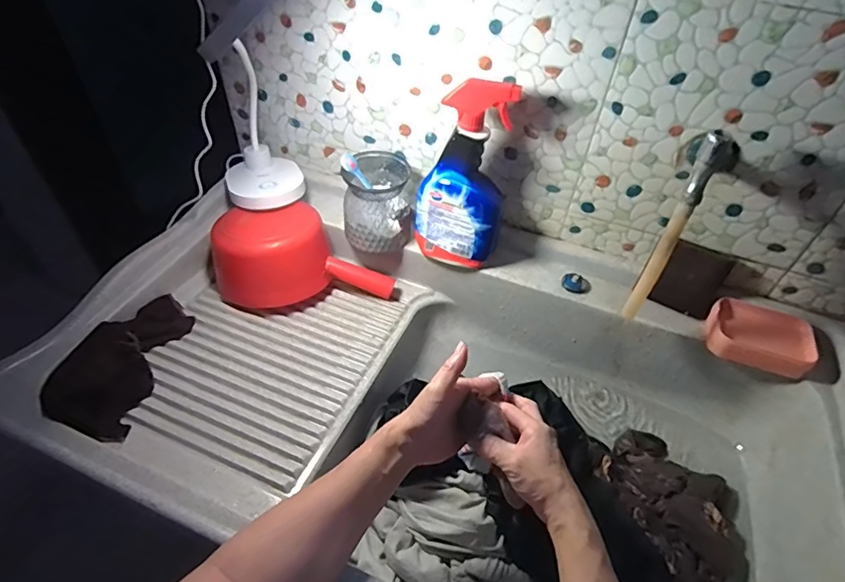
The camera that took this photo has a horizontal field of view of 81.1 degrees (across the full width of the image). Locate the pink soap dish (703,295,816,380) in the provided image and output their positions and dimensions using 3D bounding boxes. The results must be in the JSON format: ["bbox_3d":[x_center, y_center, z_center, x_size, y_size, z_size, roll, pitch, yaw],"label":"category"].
[{"bbox_3d":[0.460,0.060,0.676,0.120,0.044,0.088,17,48,12],"label":"pink soap dish"}]

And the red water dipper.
[{"bbox_3d":[-0.183,-0.049,0.768,0.259,0.115,0.138,-1,47,-4],"label":"red water dipper"}]

